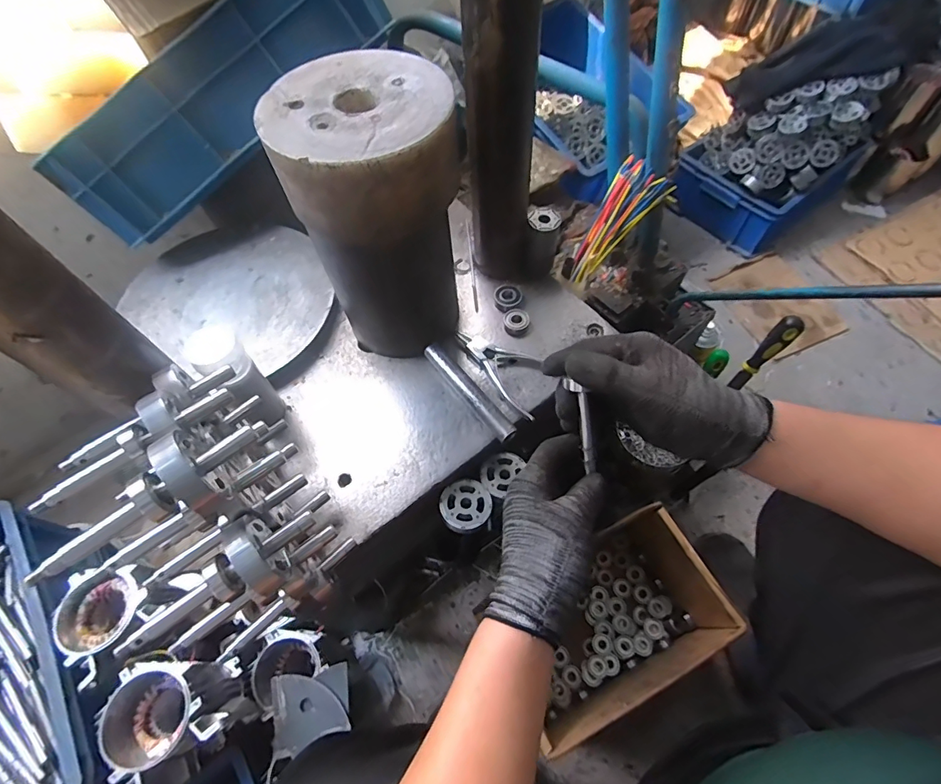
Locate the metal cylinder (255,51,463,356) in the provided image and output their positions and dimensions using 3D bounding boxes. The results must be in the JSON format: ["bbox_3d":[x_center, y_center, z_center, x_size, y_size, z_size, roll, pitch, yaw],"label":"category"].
[{"bbox_3d":[-0.077,-0.156,0.445,0.141,0.242,0.141,-14,61,-4],"label":"metal cylinder"}]

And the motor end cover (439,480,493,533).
[{"bbox_3d":[-0.005,0.115,0.466,0.052,0.008,0.051,-30,63,-13],"label":"motor end cover"}]

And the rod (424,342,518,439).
[{"bbox_3d":[-0.002,-0.003,0.495,0.020,0.013,0.139,-35,64,-15],"label":"rod"}]

